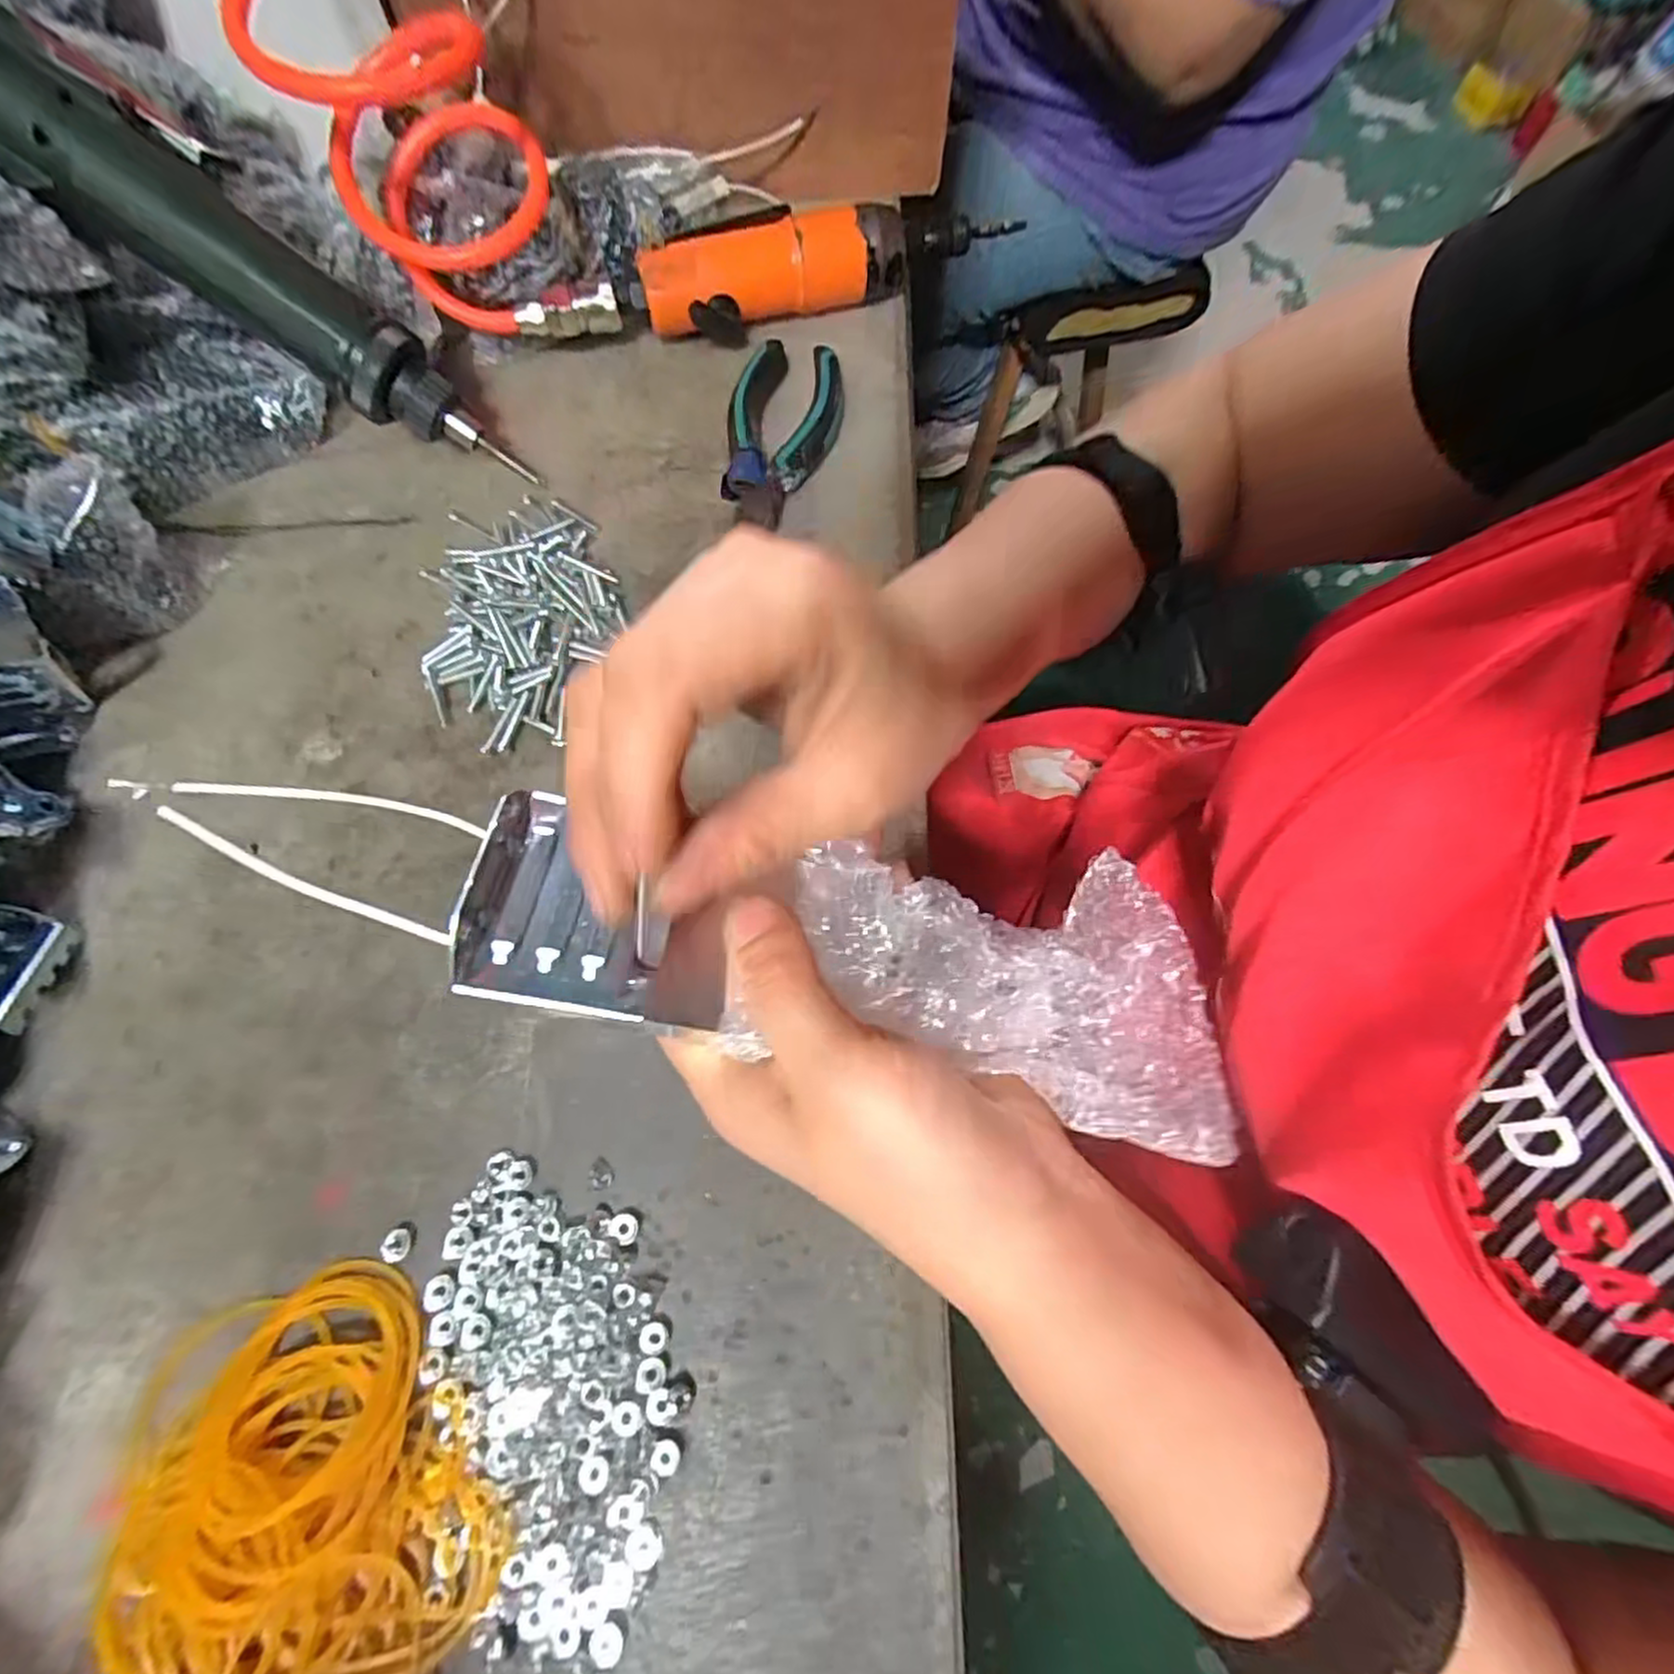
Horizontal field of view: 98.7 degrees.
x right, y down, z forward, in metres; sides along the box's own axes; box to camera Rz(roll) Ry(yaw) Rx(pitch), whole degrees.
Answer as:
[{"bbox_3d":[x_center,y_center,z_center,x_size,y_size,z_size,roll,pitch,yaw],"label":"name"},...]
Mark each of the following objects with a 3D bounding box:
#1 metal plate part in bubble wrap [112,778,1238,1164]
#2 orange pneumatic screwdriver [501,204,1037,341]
[{"bbox_3d":[-0.029,0.025,0.194,0.249,0.052,0.076,10,69,-5],"label":"metal plate part in bubble wrap"},{"bbox_3d":[-0.037,-0.292,0.376,0.250,0.045,0.049,-13,69,-5],"label":"orange pneumatic screwdriver"}]

